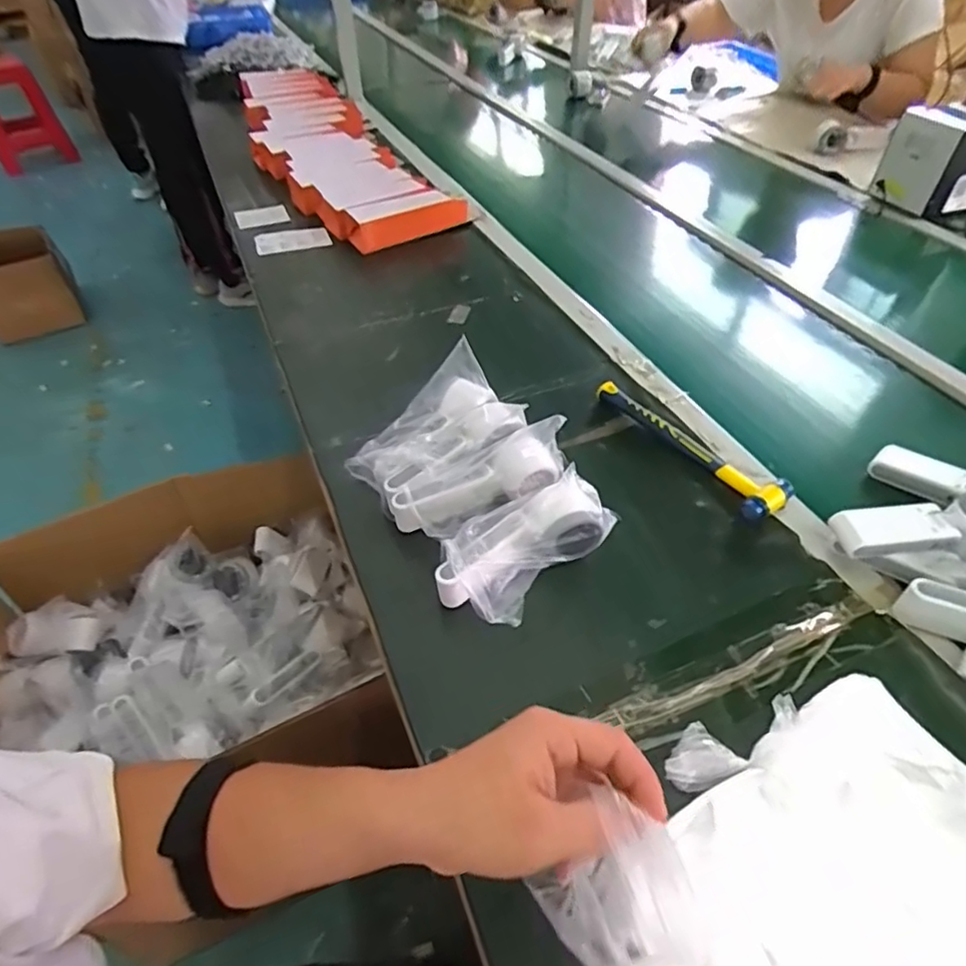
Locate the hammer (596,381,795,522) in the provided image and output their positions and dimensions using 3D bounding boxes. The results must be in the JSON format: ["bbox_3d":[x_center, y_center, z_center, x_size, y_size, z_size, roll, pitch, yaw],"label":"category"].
[{"bbox_3d":[0.229,-0.046,0.683,0.062,0.028,0.239,-24,50,-20],"label":"hammer"}]

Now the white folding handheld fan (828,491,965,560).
[{"bbox_3d":[0.405,0.043,0.562,0.168,0.043,0.070,-10,47,-8],"label":"white folding handheld fan"}]

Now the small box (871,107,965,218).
[{"bbox_3d":[0.802,-0.559,1.084,0.154,0.156,0.125,-15,47,-12],"label":"small box"}]

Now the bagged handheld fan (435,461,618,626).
[{"bbox_3d":[0.041,0.048,0.556,0.175,0.080,0.078,-34,54,-27],"label":"bagged handheld fan"}]

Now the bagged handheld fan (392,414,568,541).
[{"bbox_3d":[0.000,0.001,0.600,0.178,0.057,0.064,-26,50,-2],"label":"bagged handheld fan"}]

